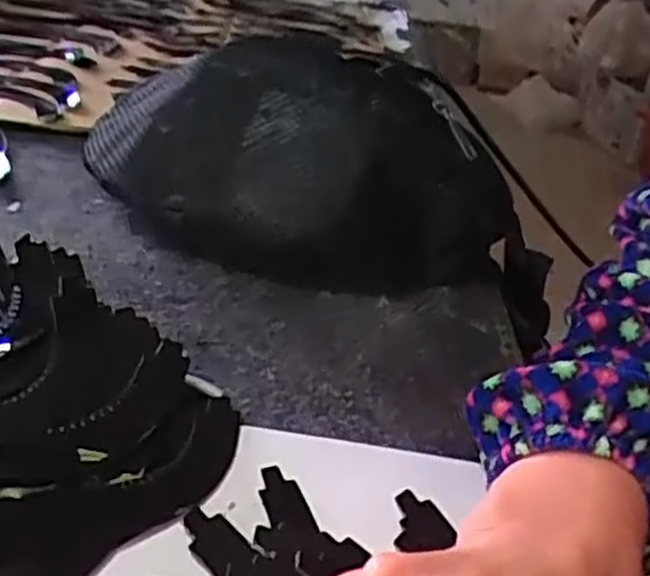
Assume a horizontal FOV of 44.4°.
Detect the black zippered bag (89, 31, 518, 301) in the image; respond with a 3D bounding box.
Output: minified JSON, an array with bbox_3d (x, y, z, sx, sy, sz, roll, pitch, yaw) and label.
[{"bbox_3d":[-0.017,-0.075,0.456,0.256,0.107,0.113,11,29,7],"label":"black zippered bag"}]

